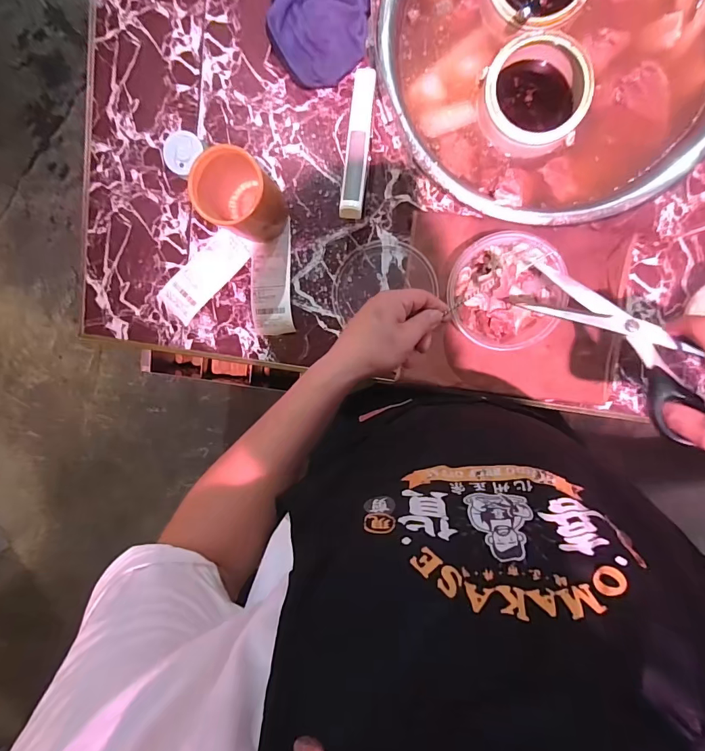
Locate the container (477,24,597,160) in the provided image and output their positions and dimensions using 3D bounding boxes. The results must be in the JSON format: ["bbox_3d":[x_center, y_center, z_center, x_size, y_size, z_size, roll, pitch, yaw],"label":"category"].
[{"bbox_3d":[0.226,-0.346,0.516,0.125,0.079,0.132,1,98,5],"label":"container"}]

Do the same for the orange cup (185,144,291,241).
[{"bbox_3d":[-0.129,-0.214,0.499,0.077,0.120,0.082,1,98,5],"label":"orange cup"}]

